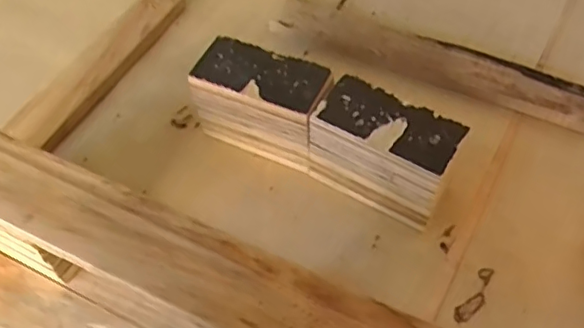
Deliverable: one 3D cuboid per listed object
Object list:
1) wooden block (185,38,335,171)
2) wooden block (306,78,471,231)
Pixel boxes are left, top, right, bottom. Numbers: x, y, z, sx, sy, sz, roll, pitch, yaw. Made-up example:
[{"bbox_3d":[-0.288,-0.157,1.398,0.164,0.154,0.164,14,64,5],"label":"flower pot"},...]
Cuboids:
[{"bbox_3d":[-0.027,-0.055,0.549,0.121,0.093,0.057,19,58,16],"label":"wooden block"},{"bbox_3d":[0.081,-0.009,0.513,0.117,0.088,0.059,27,60,21],"label":"wooden block"}]

